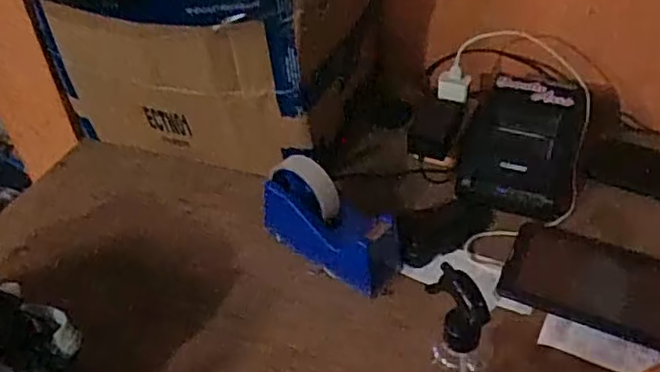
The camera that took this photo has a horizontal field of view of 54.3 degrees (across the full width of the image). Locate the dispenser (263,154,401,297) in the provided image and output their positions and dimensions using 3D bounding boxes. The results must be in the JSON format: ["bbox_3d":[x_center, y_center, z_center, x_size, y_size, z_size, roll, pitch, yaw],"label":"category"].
[{"bbox_3d":[0.004,0.037,0.693,0.153,0.090,0.072,24,50,25],"label":"dispenser"}]

